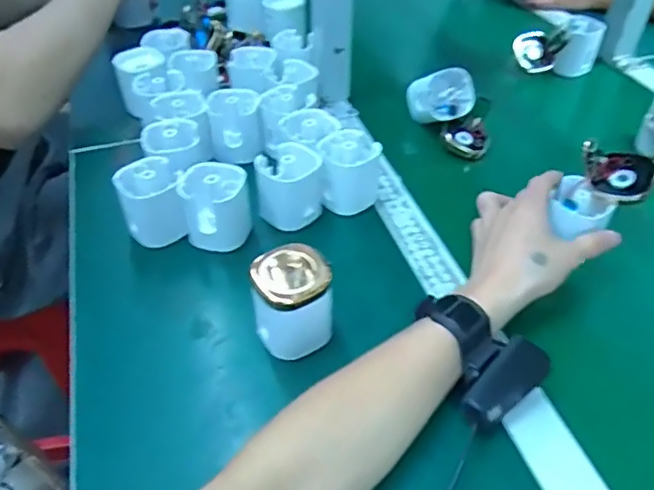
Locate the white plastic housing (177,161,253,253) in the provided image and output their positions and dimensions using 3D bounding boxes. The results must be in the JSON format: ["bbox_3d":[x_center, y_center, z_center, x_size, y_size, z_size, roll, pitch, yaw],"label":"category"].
[{"bbox_3d":[-0.102,-0.034,0.526,0.059,0.065,0.056,-2,44,2],"label":"white plastic housing"}]

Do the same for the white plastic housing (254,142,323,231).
[{"bbox_3d":[-0.037,-0.054,0.555,0.063,0.073,0.058,-5,44,-2],"label":"white plastic housing"}]

